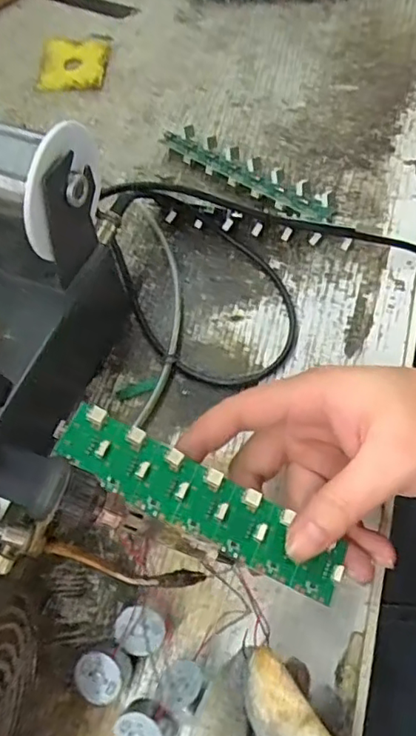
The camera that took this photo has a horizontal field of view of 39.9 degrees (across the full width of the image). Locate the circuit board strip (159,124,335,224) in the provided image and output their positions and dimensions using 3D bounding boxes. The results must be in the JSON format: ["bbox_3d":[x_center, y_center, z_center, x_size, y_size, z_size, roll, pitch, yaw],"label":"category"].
[{"bbox_3d":[0.025,-0.138,0.410,0.141,0.021,0.023,33,69,17],"label":"circuit board strip"}]

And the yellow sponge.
[{"bbox_3d":[-0.114,-0.261,0.487,0.056,0.008,0.064,-1,64,2],"label":"yellow sponge"}]

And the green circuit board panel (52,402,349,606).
[{"bbox_3d":[-0.003,0.060,0.255,0.137,0.006,0.029,31,68,-1],"label":"green circuit board panel"}]

